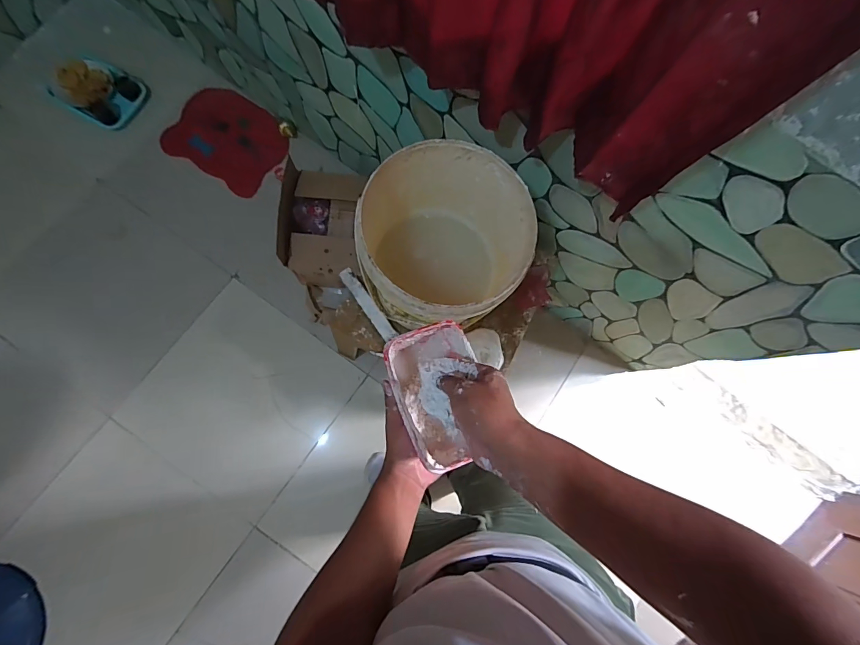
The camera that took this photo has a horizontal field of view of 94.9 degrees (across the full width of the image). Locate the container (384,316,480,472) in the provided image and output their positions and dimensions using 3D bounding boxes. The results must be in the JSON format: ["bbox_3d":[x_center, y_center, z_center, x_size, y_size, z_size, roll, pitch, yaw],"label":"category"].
[{"bbox_3d":[0.011,0.085,0.474,0.097,0.086,0.157,-19,84,-7],"label":"container"}]

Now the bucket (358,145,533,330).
[{"bbox_3d":[0.022,-0.144,0.811,0.297,0.294,0.312,1,79,-6],"label":"bucket"}]

